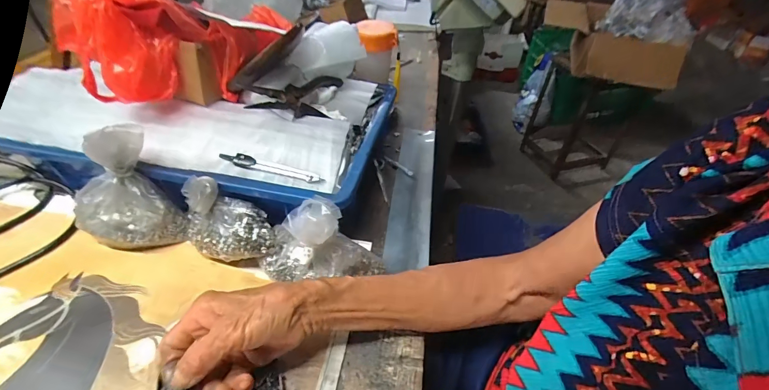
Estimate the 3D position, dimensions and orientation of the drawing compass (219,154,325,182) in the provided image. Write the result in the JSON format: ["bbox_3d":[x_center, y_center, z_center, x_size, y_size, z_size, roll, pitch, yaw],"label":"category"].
[{"bbox_3d":[-0.124,-0.032,0.381,0.113,0.008,0.016,14,43,11],"label":"drawing compass"}]

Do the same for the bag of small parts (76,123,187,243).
[{"bbox_3d":[-0.276,-0.002,0.366,0.079,0.127,0.083,33,50,29],"label":"bag of small parts"}]

